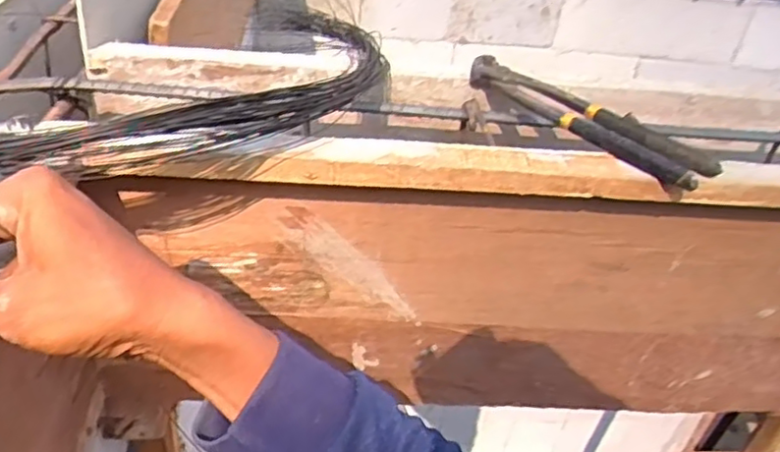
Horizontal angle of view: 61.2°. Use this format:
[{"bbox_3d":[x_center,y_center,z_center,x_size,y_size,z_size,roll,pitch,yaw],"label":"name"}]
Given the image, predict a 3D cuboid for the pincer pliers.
[{"bbox_3d":[0.151,-0.087,0.526,0.209,0.023,0.044,32,43,30],"label":"pincer pliers"}]

